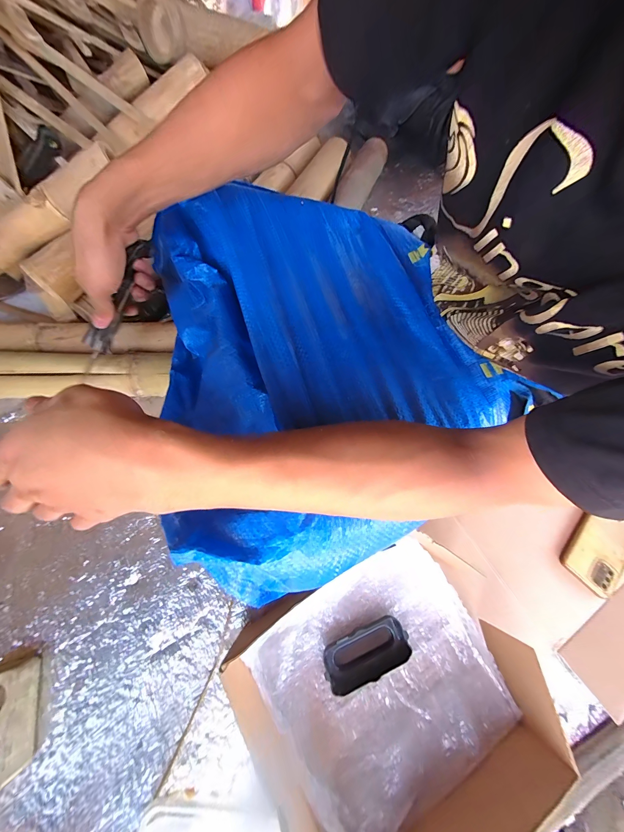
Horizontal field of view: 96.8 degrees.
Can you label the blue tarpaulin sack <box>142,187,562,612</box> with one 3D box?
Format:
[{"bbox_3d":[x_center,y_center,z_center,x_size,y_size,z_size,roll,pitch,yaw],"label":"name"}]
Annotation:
[{"bbox_3d":[0.005,-0.097,0.335,0.401,0.111,0.445,-23,71,-11],"label":"blue tarpaulin sack"}]

